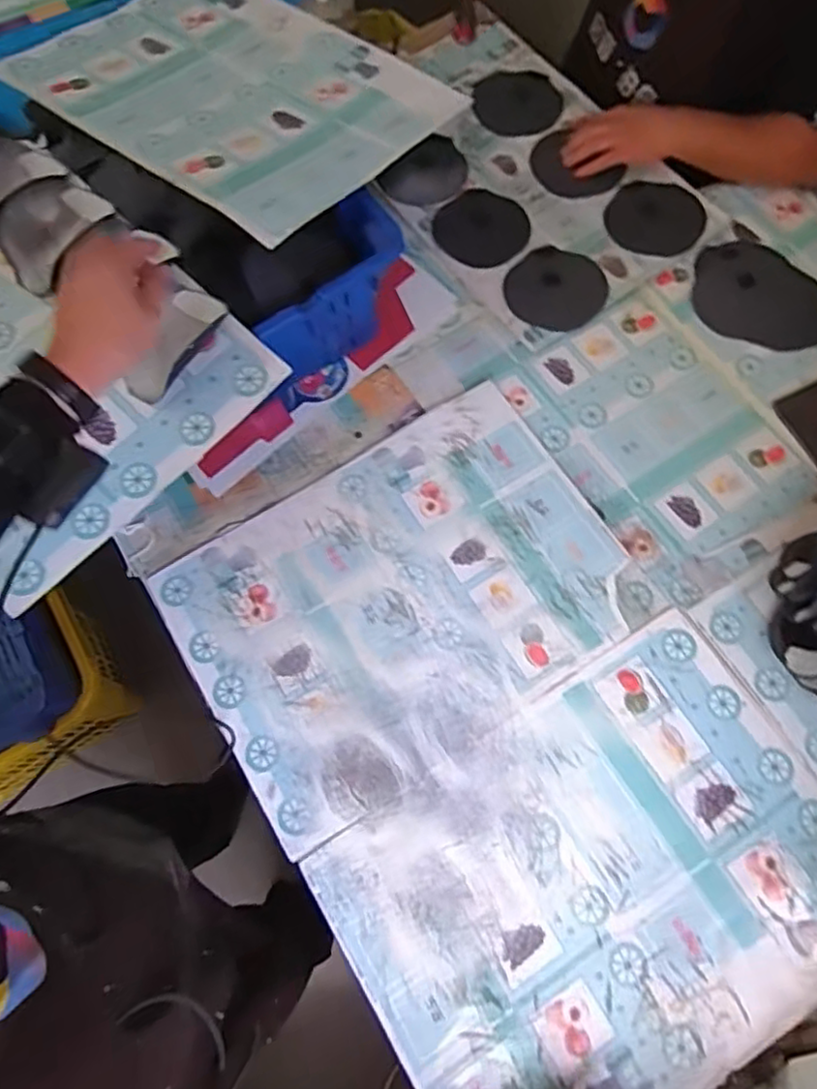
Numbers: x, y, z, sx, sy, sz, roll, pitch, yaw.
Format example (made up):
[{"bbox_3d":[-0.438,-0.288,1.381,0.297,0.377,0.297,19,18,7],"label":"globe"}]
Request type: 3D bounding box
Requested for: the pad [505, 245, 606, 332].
[{"bbox_3d":[0.219,-0.380,0.966,0.142,0.011,0.130,-1,71,2],"label":"pad"}]

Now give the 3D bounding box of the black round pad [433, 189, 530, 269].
[{"bbox_3d":[0.112,-0.490,1.002,0.144,0.007,0.147,-1,71,2],"label":"black round pad"}]

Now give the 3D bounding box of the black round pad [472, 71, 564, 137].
[{"bbox_3d":[0.182,-0.744,1.088,0.142,0.008,0.150,-1,71,2],"label":"black round pad"}]

